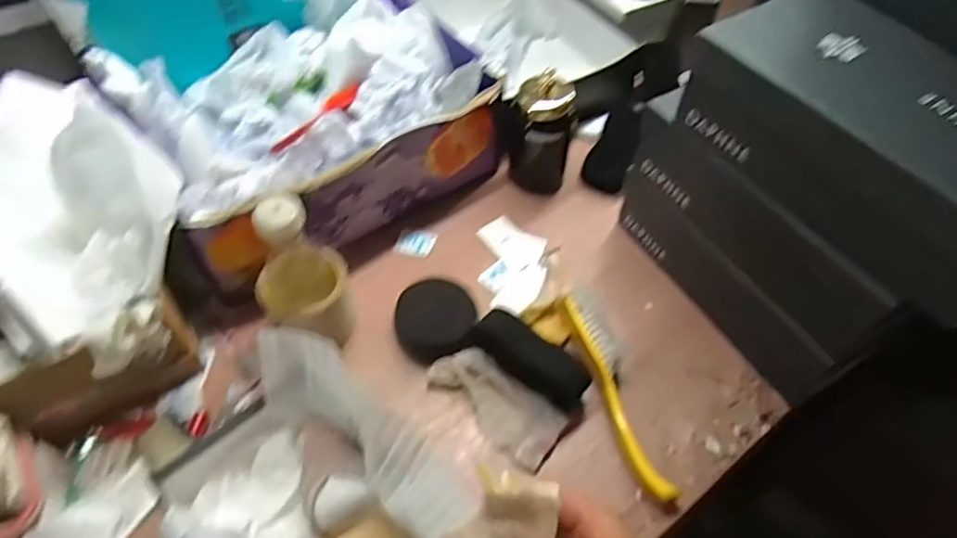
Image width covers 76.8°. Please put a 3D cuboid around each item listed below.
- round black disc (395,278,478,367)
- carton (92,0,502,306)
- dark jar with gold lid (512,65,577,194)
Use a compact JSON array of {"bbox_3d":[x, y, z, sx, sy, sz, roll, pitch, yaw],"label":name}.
[{"bbox_3d":[-0.046,0.056,0.653,0.084,0.033,0.084,0,54,-1],"label":"round black disc"},{"bbox_3d":[-0.201,-0.178,0.745,0.386,0.167,0.278,-31,60,-22],"label":"carton"},{"bbox_3d":[0.077,-0.164,0.750,0.076,0.151,0.057,7,54,4],"label":"dark jar with gold lid"}]

